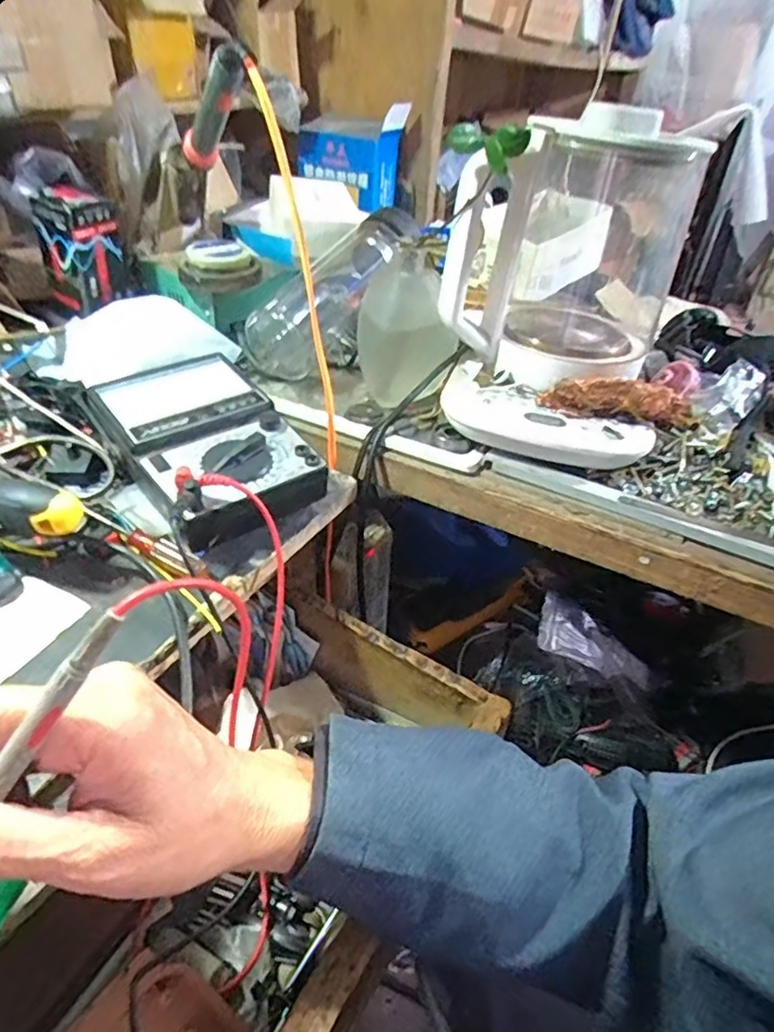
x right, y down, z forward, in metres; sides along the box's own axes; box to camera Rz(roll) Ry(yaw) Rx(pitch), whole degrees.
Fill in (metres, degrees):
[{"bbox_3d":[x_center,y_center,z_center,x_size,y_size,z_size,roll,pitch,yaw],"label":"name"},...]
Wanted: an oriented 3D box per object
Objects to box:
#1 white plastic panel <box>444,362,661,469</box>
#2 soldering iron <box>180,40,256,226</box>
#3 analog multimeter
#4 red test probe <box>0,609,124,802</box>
[{"bbox_3d":[0.120,-0.073,0.480,0.163,0.027,0.074,20,40,18],"label":"white plastic panel"},{"bbox_3d":[-0.135,-0.278,0.459,0.022,0.024,0.230,-15,6,-25],"label":"soldering iron"},{"bbox_3d":[-0.128,-0.051,0.442,0.108,0.052,0.182,-23,46,-32],"label":"analog multimeter"},{"bbox_3d":[-0.124,0.081,0.204,0.007,0.121,0.009,39,5,35],"label":"red test probe"}]

